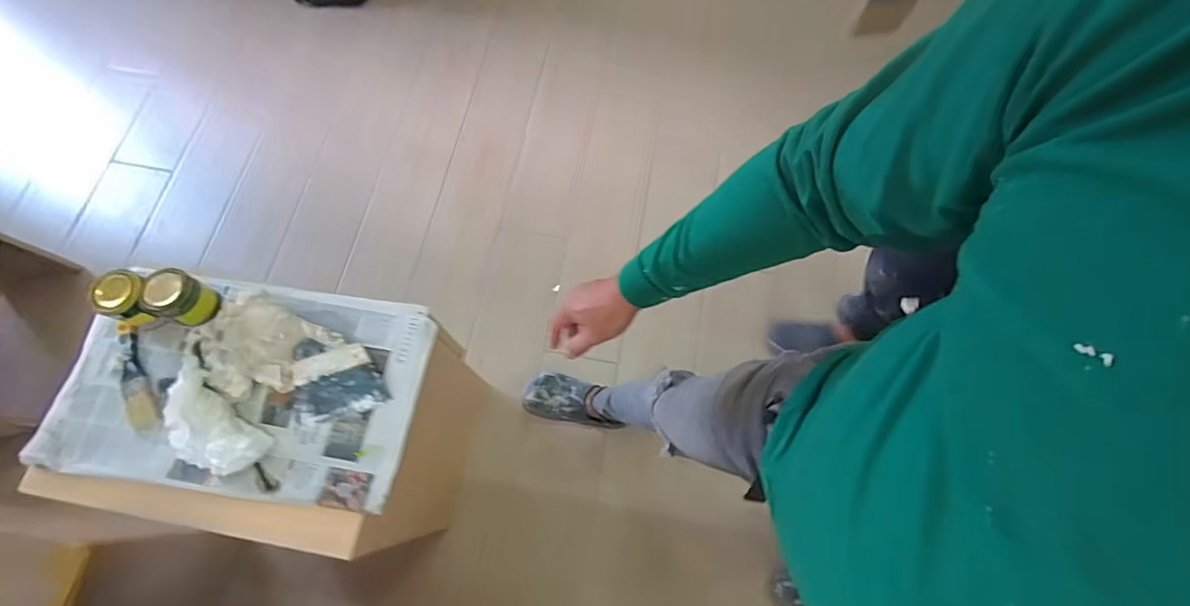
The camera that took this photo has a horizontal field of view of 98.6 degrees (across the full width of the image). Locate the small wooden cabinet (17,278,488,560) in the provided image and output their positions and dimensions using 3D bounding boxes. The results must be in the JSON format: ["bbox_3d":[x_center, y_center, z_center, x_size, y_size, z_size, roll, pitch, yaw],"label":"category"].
[{"bbox_3d":[-0.545,0.221,1.007,0.535,0.542,0.371,9,71,4],"label":"small wooden cabinet"}]

